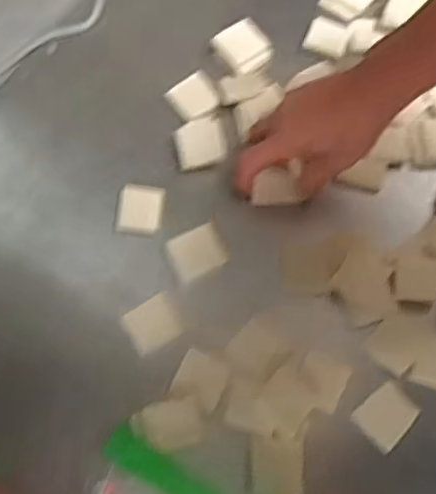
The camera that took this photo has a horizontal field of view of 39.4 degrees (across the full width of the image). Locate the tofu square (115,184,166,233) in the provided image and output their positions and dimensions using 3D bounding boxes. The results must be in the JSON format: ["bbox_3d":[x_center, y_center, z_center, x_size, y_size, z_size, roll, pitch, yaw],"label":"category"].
[{"bbox_3d":[-0.074,-0.037,0.584,0.043,0.012,0.045,8,70,4],"label":"tofu square"}]

